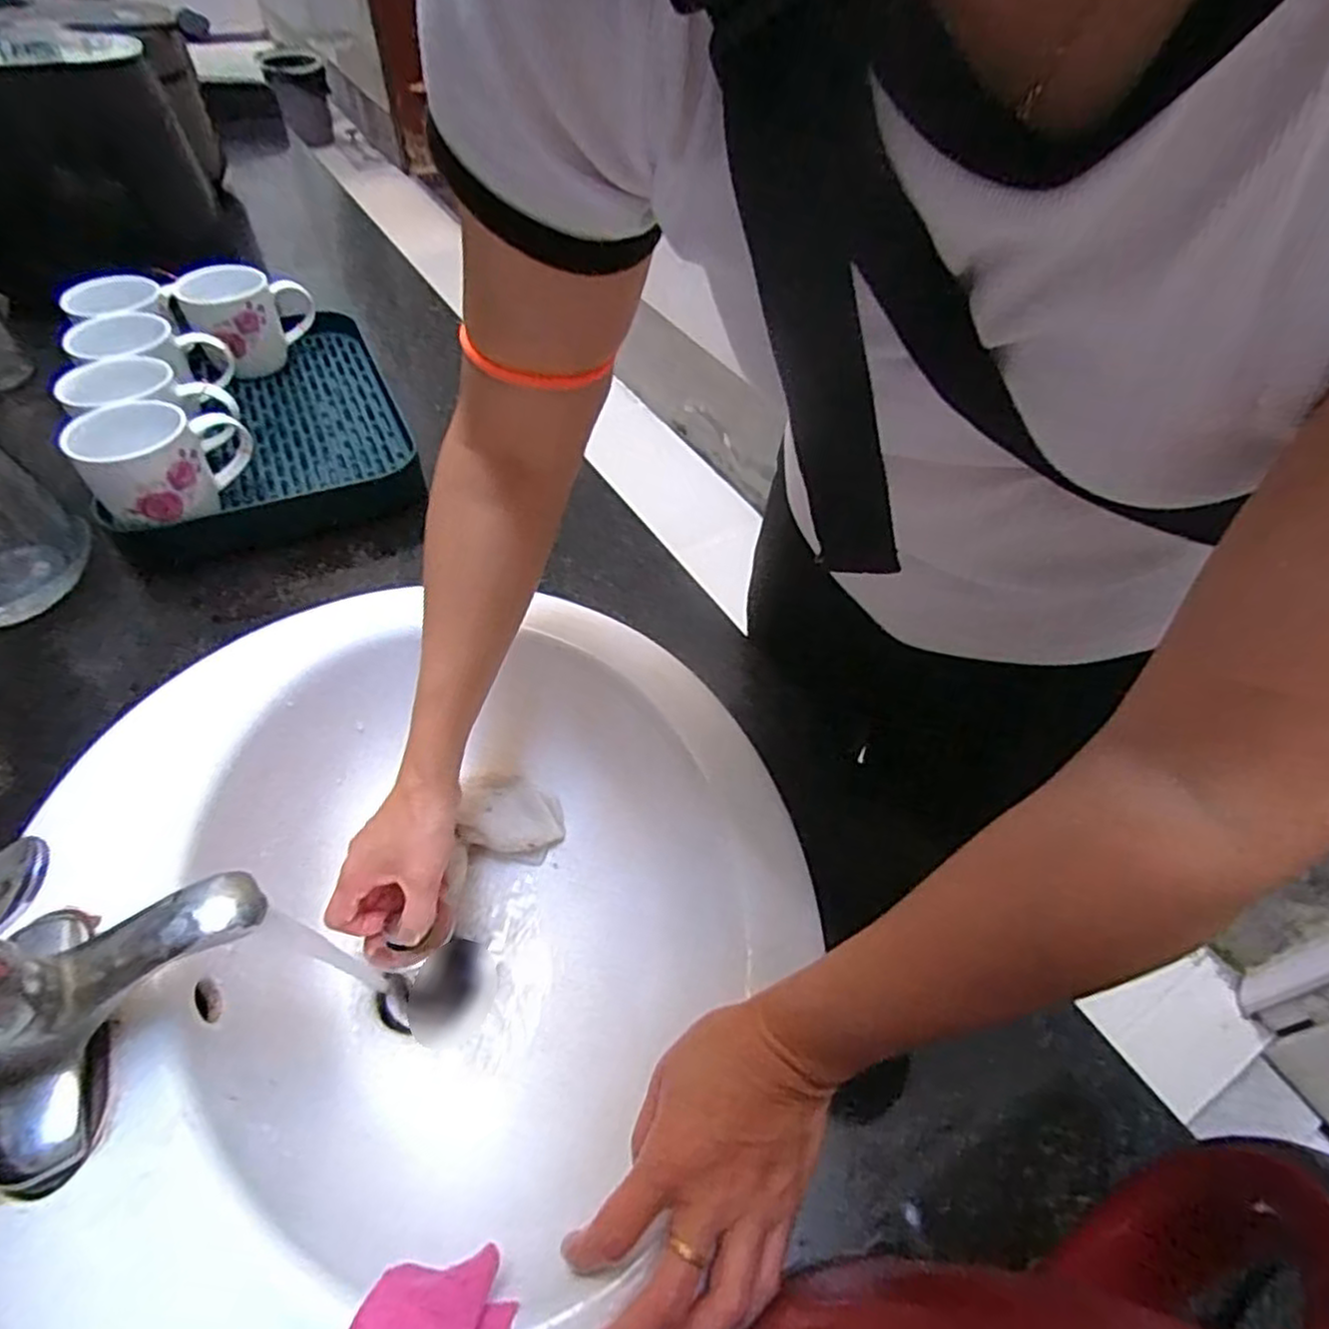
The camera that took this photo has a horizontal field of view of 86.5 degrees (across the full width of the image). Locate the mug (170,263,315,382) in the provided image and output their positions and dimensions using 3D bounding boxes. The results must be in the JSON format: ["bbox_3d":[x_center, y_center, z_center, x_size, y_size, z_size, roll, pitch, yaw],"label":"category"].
[{"bbox_3d":[-0.417,-0.341,0.698,0.083,0.084,0.121,15,51,9],"label":"mug"}]

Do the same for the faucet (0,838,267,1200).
[{"bbox_3d":[-0.260,0.139,0.313,0.084,0.100,0.137,28,53,16],"label":"faucet"}]

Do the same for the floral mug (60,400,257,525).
[{"bbox_3d":[-0.390,-0.154,0.550,0.081,0.079,0.106,9,51,4],"label":"floral mug"}]

